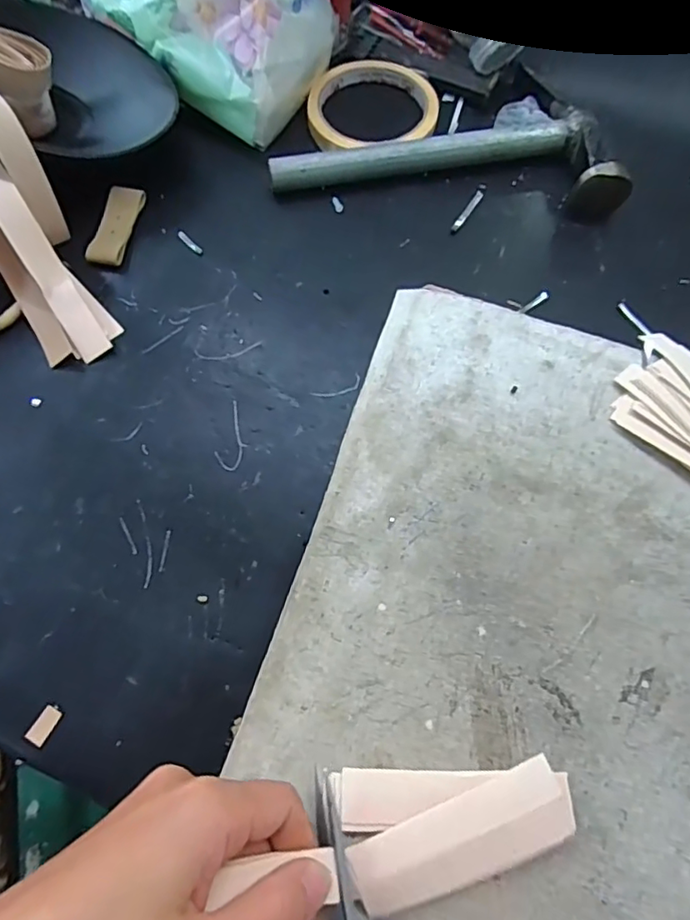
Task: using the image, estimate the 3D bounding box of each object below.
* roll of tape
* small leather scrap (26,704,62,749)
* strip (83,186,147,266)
[{"bbox_3d":[0.017,-0.258,0.404,0.095,0.012,0.094,0,68,0],"label":"roll of tape"},{"bbox_3d":[-0.138,0.122,0.257,0.009,0.004,0.016,26,71,10],"label":"small leather scrap"},{"bbox_3d":[-0.149,-0.152,0.368,0.021,0.011,0.060,10,69,4],"label":"strip"}]

